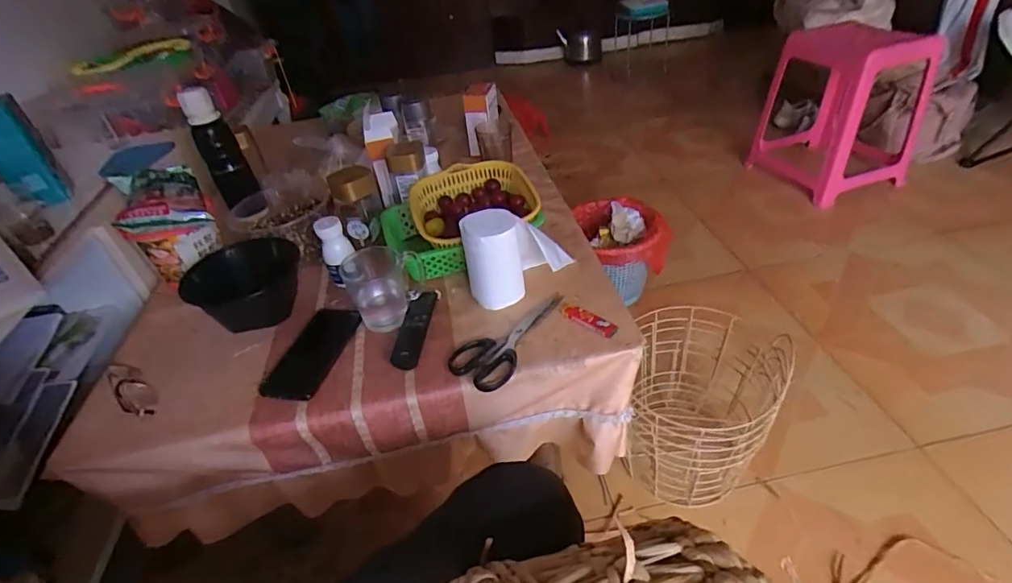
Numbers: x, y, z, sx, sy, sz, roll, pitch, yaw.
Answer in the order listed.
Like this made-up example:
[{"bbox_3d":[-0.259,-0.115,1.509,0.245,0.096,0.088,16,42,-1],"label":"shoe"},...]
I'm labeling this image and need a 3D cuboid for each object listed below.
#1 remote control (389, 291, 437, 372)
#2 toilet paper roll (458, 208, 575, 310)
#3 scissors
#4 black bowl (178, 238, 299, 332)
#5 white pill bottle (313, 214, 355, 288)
[{"bbox_3d":[-0.127,0.049,0.696,0.043,0.015,0.142,-1,40,8],"label":"remote control"},{"bbox_3d":[0.014,-0.059,0.719,0.141,0.128,0.083,-9,40,-2],"label":"toilet paper roll"},{"bbox_3d":[0.000,0.055,0.683,0.086,0.012,0.192,15,45,25],"label":"scissors"},{"bbox_3d":[-0.387,-0.012,0.755,0.158,0.085,0.156,-15,40,-9],"label":"black bowl"},{"bbox_3d":[-0.263,-0.059,0.787,0.050,0.115,0.042,13,44,23],"label":"white pill bottle"}]

